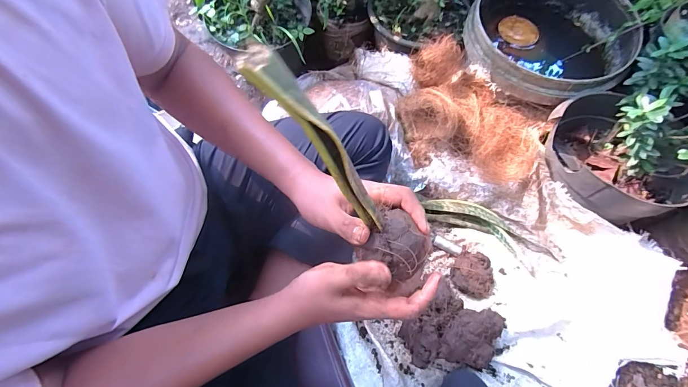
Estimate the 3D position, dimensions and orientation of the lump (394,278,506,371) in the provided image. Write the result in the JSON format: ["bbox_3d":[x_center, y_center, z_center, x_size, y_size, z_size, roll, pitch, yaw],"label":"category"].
[{"bbox_3d":[0.171,0.225,0.551,0.143,0.062,0.137,35,69,12],"label":"lump"}]

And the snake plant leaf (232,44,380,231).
[{"bbox_3d":[-0.009,-0.027,0.239,0.016,0.173,0.022,11,61,38],"label":"snake plant leaf"}]

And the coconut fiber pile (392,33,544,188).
[{"bbox_3d":[0.243,-0.152,0.673,0.267,0.119,0.216,21,66,6],"label":"coconut fiber pile"}]

